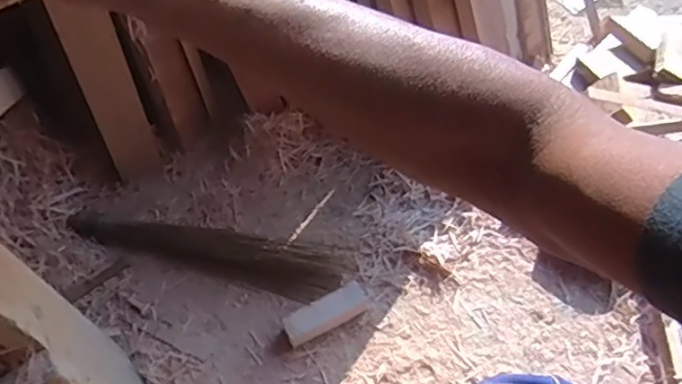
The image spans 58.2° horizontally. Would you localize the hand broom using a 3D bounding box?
[{"bbox_3d":[-0.211,0.092,0.925,0.459,0.035,0.089,8,54,10],"label":"hand broom"}]

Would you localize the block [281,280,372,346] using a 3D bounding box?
[{"bbox_3d":[-0.018,0.166,0.839,0.121,0.037,0.034,-23,55,-13],"label":"block"}]

